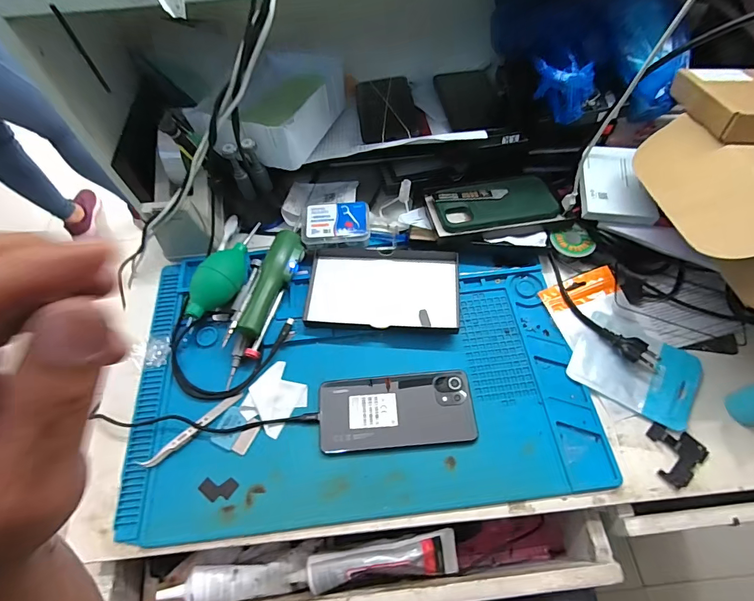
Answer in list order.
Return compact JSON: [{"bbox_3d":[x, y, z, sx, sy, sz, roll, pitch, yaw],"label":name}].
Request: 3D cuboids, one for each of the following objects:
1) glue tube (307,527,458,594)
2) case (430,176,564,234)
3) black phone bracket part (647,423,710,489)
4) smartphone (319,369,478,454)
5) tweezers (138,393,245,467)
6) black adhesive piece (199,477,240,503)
[{"bbox_3d":[0.006,0.252,0.379,0.143,0.031,0.035,-7,59,-2],"label":"glue tube"},{"bbox_3d":[0.150,-0.124,0.501,0.146,0.014,0.073,-11,61,-4],"label":"case"},{"bbox_3d":[0.286,0.147,0.380,0.053,0.007,0.049,-39,66,-18],"label":"black phone bracket part"},{"bbox_3d":[0.020,0.113,0.407,0.155,0.010,0.073,-5,61,-1],"label":"smartphone"},{"bbox_3d":[-0.187,0.130,0.399,0.108,0.009,0.011,-39,67,-18],"label":"tweezers"},{"bbox_3d":[-0.153,0.183,0.379,0.036,0.004,0.020,-1,61,1],"label":"black adhesive piece"}]

